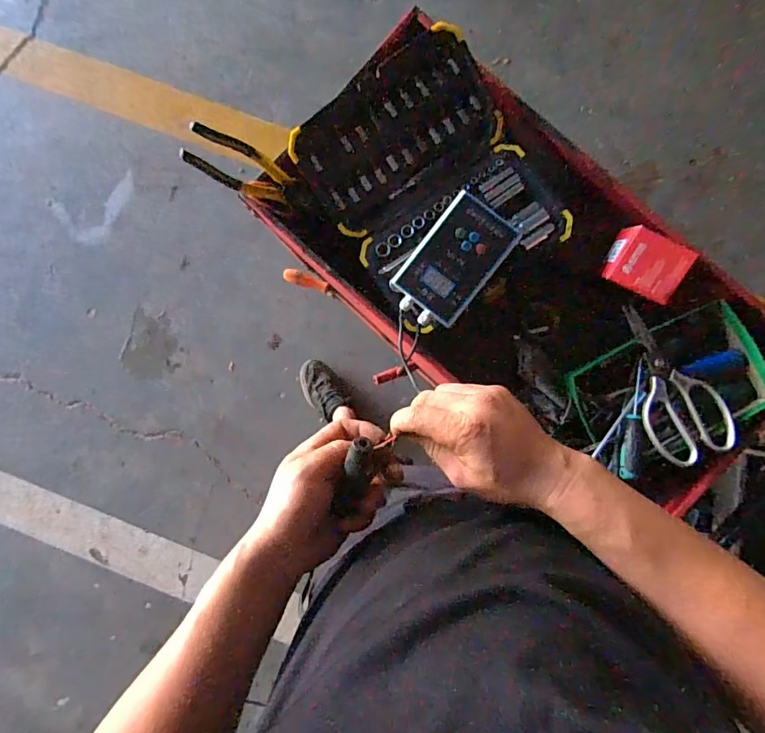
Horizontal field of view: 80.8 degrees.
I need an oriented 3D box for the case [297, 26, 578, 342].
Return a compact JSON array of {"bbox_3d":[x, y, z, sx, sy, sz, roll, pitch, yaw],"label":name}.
[{"bbox_3d":[0.061,-0.238,0.593,0.264,0.070,0.311,-36,85,1],"label":"case"}]

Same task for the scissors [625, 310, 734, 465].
[{"bbox_3d":[0.361,0.017,0.563,0.096,0.016,0.198,-13,78,3],"label":"scissors"}]

